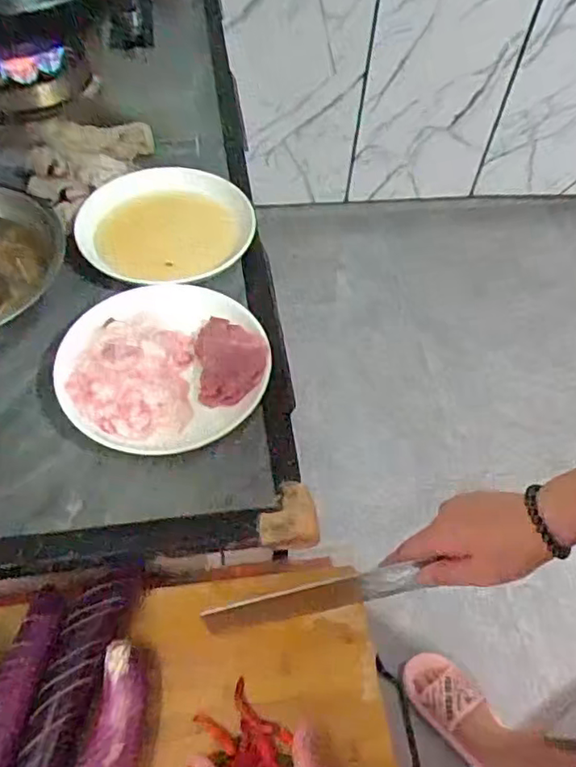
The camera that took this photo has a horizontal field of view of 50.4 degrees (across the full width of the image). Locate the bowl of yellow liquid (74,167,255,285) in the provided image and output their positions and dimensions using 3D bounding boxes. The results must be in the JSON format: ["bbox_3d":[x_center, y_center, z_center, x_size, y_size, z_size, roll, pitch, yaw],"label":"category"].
[{"bbox_3d":[-0.132,-0.171,0.675,0.176,0.039,0.161,2,54,-3],"label":"bowl of yellow liquid"}]

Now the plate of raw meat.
[{"bbox_3d":[-0.120,-0.021,0.579,0.191,0.024,0.177,2,54,-3],"label":"plate of raw meat"}]

